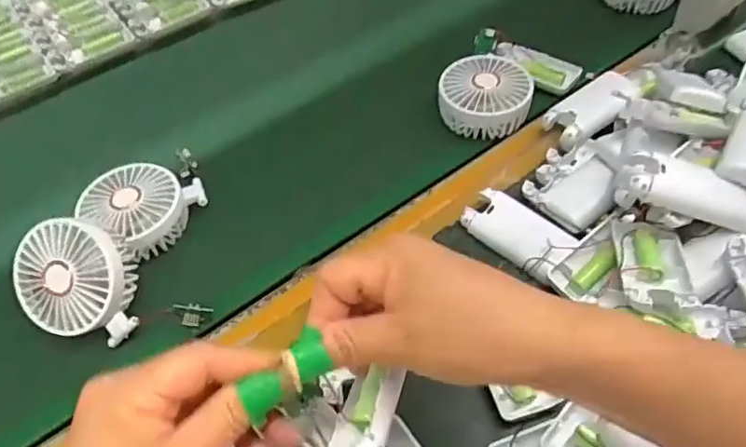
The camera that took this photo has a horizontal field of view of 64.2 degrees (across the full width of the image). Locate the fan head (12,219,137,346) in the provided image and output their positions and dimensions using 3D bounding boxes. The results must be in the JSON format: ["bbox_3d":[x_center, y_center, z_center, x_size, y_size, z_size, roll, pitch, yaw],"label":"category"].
[{"bbox_3d":[-0.229,0.042,0.465,0.089,0.040,0.090,4,94,9],"label":"fan head"}]

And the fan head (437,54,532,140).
[{"bbox_3d":[0.108,-0.123,0.574,0.085,0.040,0.076,4,52,7],"label":"fan head"}]

